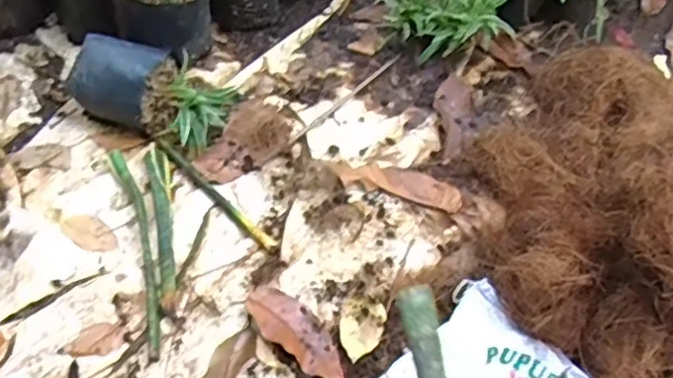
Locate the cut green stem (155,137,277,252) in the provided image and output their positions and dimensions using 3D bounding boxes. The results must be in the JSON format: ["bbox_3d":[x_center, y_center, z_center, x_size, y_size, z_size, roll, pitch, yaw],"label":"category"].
[{"bbox_3d":[-0.167,0.004,0.865,0.019,0.011,0.244,-40,66,-23],"label":"cut green stem"}]

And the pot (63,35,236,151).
[{"bbox_3d":[-0.269,-0.150,0.916,0.209,0.097,0.131,12,58,6],"label":"pot"}]

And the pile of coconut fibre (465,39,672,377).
[{"bbox_3d":[0.364,-0.026,0.786,0.472,0.196,0.373,-38,66,-23],"label":"pile of coconut fibre"}]

